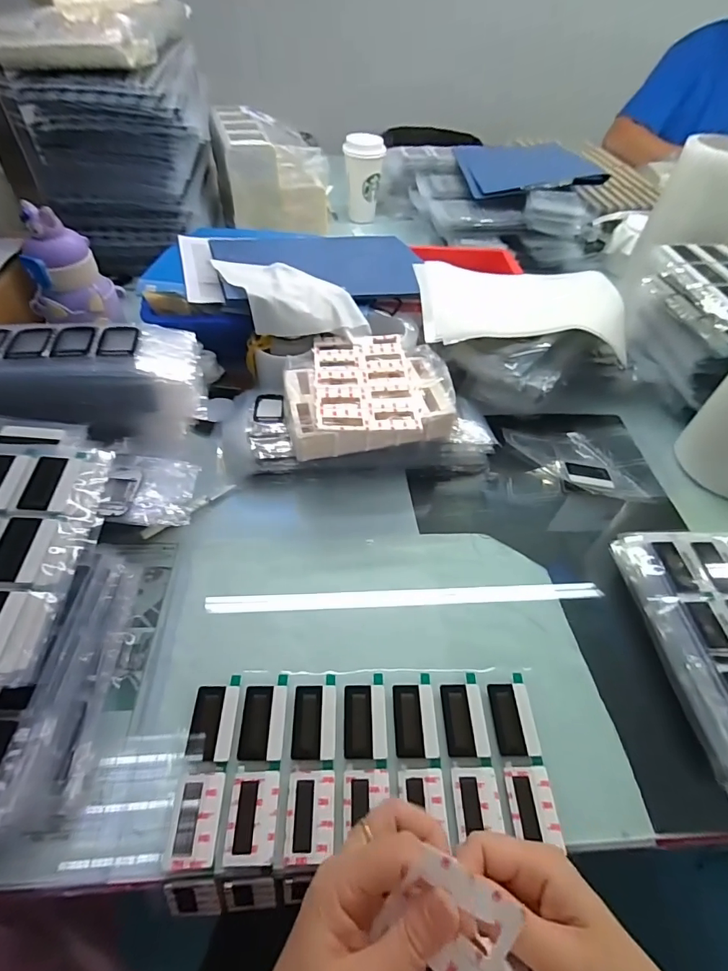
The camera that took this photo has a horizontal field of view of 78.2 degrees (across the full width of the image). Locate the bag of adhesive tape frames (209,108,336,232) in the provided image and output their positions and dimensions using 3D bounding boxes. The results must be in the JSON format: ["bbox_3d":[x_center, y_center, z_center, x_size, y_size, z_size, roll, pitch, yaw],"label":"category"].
[{"bbox_3d":[-0.190,-0.644,0.913,0.198,0.144,0.280,-10,51,-11],"label":"bag of adhesive tape frames"}]

